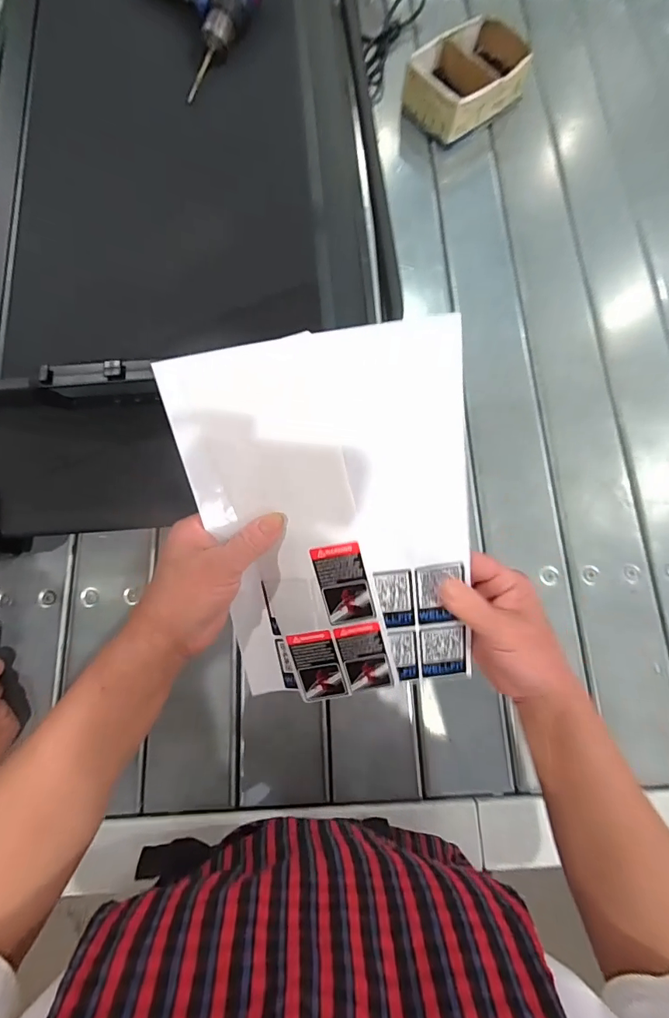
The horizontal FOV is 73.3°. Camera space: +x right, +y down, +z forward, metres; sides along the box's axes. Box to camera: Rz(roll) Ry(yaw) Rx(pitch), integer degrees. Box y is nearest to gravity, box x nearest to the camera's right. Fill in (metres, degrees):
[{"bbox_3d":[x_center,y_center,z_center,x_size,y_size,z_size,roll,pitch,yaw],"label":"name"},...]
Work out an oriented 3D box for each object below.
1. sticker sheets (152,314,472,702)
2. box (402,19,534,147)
[{"bbox_3d":[0.003,0.022,0.302,0.169,0.021,0.258,-6,112,3],"label":"sticker sheets"},{"bbox_3d":[0.206,-0.684,0.717,0.185,0.073,0.130,-41,77,-11],"label":"box"}]

